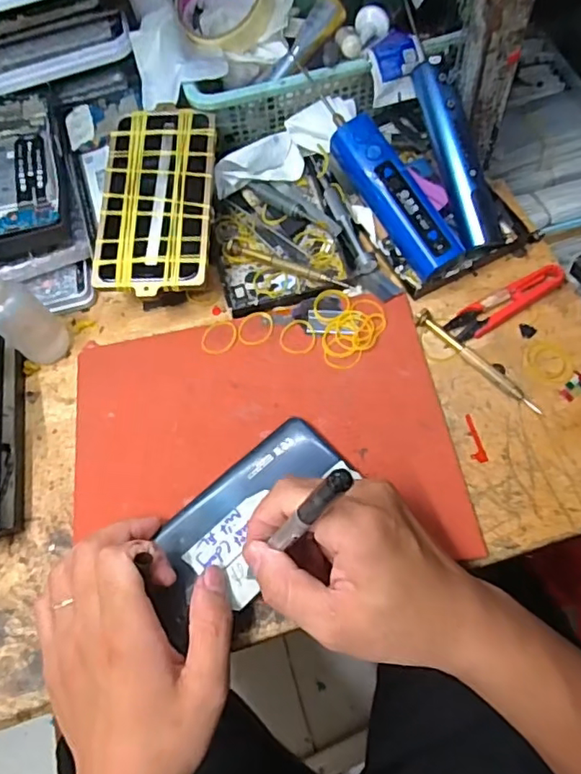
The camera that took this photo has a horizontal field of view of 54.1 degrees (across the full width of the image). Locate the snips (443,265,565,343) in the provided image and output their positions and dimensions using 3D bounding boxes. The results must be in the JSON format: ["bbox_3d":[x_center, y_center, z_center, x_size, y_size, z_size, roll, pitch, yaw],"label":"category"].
[{"bbox_3d":[0.159,-0.064,0.421,0.093,0.011,0.024,-31,65,-9],"label":"snips"}]

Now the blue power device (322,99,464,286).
[{"bbox_3d":[0.074,-0.149,0.431,0.034,0.030,0.146,-33,84,-9],"label":"blue power device"}]

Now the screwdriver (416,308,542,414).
[{"bbox_3d":[0.133,-0.020,0.403,0.014,0.007,0.106,-43,67,-14],"label":"screwdriver"}]

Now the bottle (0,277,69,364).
[{"bbox_3d":[-0.195,-0.052,0.410,0.032,0.107,0.038,39,74,21],"label":"bottle"}]

